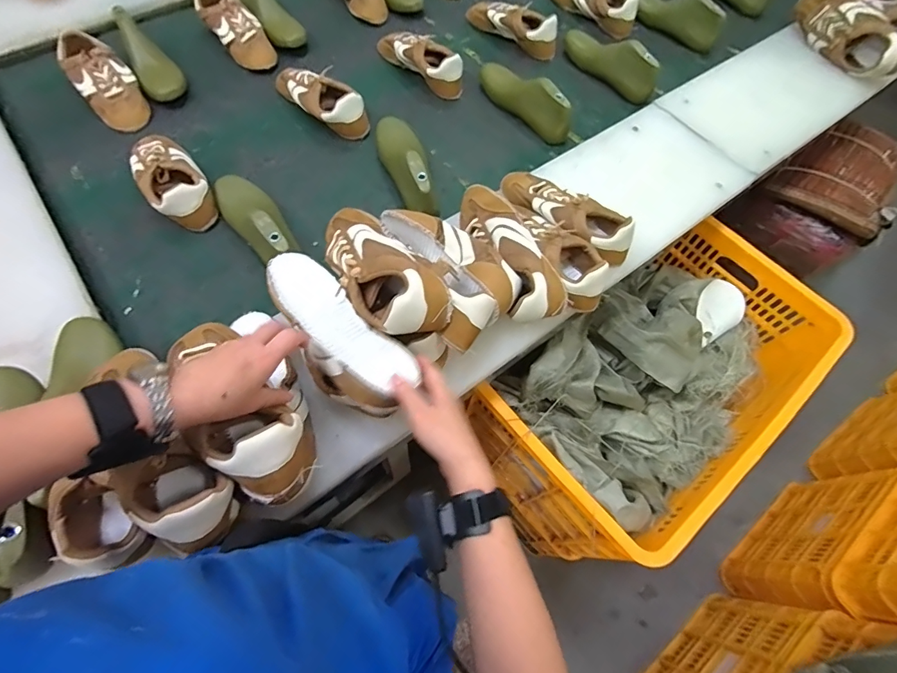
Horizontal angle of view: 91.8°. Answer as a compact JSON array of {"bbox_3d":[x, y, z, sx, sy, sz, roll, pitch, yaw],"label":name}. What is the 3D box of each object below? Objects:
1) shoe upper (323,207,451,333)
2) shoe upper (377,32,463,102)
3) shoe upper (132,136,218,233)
[{"bbox_3d":[-0.086,-0.092,0.522,0.100,0.084,0.221,-27,70,-14],"label":"shoe upper"},{"bbox_3d":[-0.061,-0.586,0.910,0.231,0.071,0.073,43,71,15],"label":"shoe upper"},{"bbox_3d":[-0.465,-0.267,0.724,0.095,0.070,0.210,-31,71,-15],"label":"shoe upper"}]

